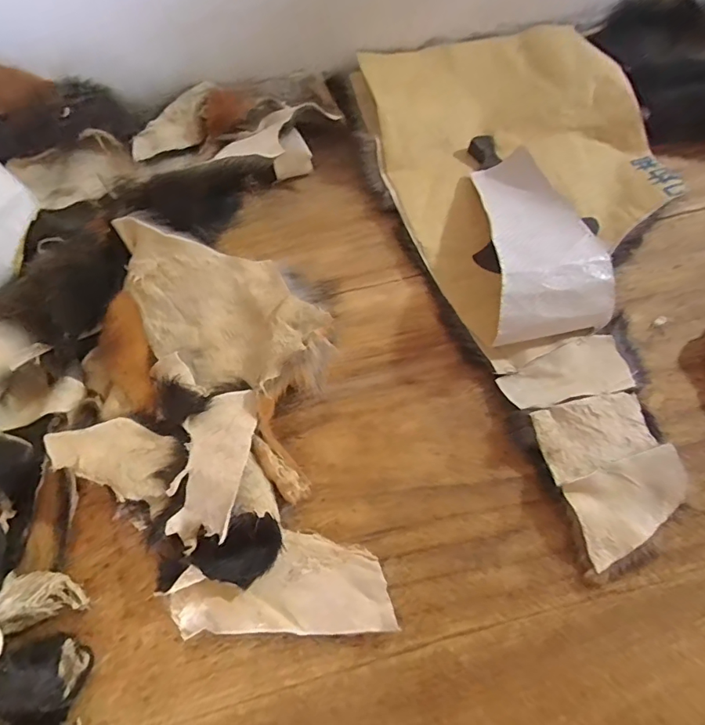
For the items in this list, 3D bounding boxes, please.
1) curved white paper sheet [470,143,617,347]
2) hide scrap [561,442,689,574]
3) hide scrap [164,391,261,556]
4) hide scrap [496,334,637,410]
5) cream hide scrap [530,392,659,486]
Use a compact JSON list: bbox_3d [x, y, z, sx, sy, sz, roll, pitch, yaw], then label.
[{"bbox_3d":[0.170,-0.115,0.429,0.099,0.062,0.207,-2,68,1],"label":"curved white paper sheet"},{"bbox_3d":[0.211,0.105,0.354,0.093,0.019,0.059,-21,69,-6],"label":"hide scrap"},{"bbox_3d":[-0.104,0.074,0.349,0.050,0.017,0.115,5,69,4],"label":"hide scrap"},{"bbox_3d":[0.179,0.010,0.398,0.105,0.014,0.049,-14,69,-4],"label":"hide scrap"},{"bbox_3d":[0.190,0.057,0.370,0.090,0.019,0.055,-14,69,-3],"label":"cream hide scrap"}]

